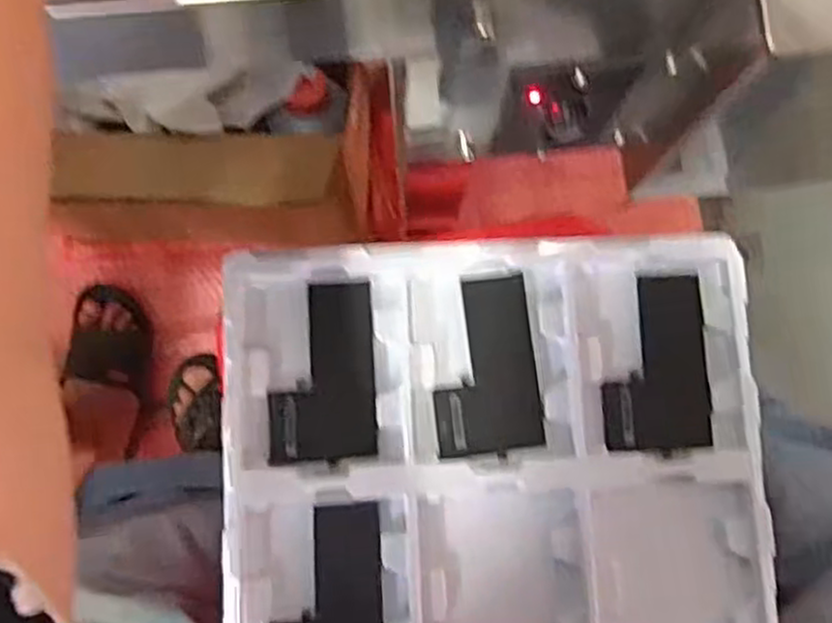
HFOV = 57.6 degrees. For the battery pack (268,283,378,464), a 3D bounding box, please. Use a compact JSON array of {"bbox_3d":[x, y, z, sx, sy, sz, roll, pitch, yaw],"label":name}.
[{"bbox_3d":[-0.057,0.037,0.461,0.063,0.005,0.106,-2,80,-2],"label":"battery pack"}]

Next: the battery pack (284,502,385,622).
[{"bbox_3d":[-0.051,0.169,0.442,0.063,0.004,0.106,-2,80,-2],"label":"battery pack"}]

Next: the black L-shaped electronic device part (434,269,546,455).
[{"bbox_3d":[0.042,0.033,0.465,0.063,0.005,0.105,-5,81,-3],"label":"black L-shaped electronic device part"}]

